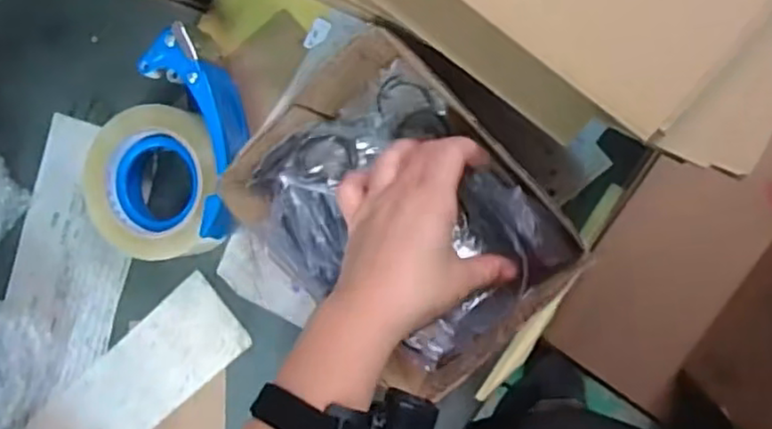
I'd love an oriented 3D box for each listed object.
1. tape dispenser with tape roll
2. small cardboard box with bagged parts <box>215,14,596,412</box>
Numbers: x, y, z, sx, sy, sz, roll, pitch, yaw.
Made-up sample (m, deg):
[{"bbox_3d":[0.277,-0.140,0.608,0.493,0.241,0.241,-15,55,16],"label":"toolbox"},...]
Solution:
[{"bbox_3d":[-0.154,-0.043,0.513,0.109,0.074,0.158,32,95,8],"label":"tape dispenser with tape roll"},{"bbox_3d":[0.011,0.001,0.463,0.163,0.073,0.210,-45,83,7],"label":"small cardboard box with bagged parts"}]

